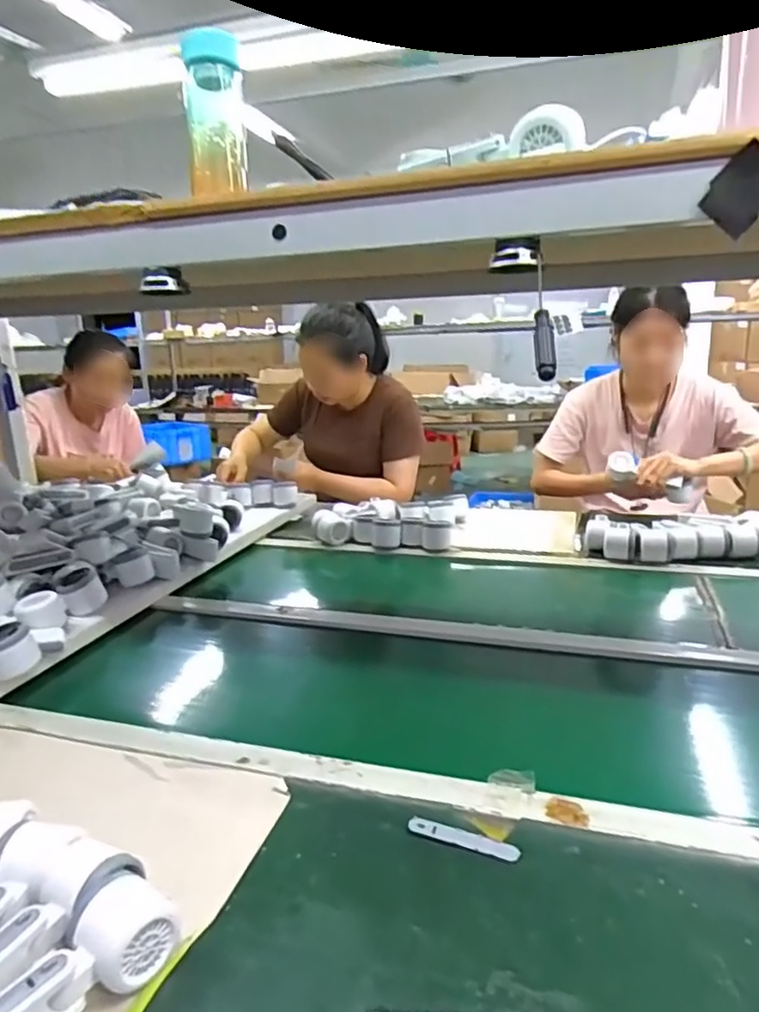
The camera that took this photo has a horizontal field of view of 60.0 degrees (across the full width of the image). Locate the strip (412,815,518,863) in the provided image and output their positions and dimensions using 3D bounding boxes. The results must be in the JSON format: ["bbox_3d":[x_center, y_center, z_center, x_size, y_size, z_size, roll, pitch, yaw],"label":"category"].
[{"bbox_3d":[0.072,0.285,0.566,0.095,0.005,0.016,4,15,24],"label":"strip"}]

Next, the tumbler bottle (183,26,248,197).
[{"bbox_3d":[-0.180,-0.424,0.726,0.064,0.161,0.054,-5,14,-10],"label":"tumbler bottle"}]

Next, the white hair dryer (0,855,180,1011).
[{"bbox_3d":[-0.214,0.307,0.422,0.061,0.052,0.167,8,17,36],"label":"white hair dryer"}]

